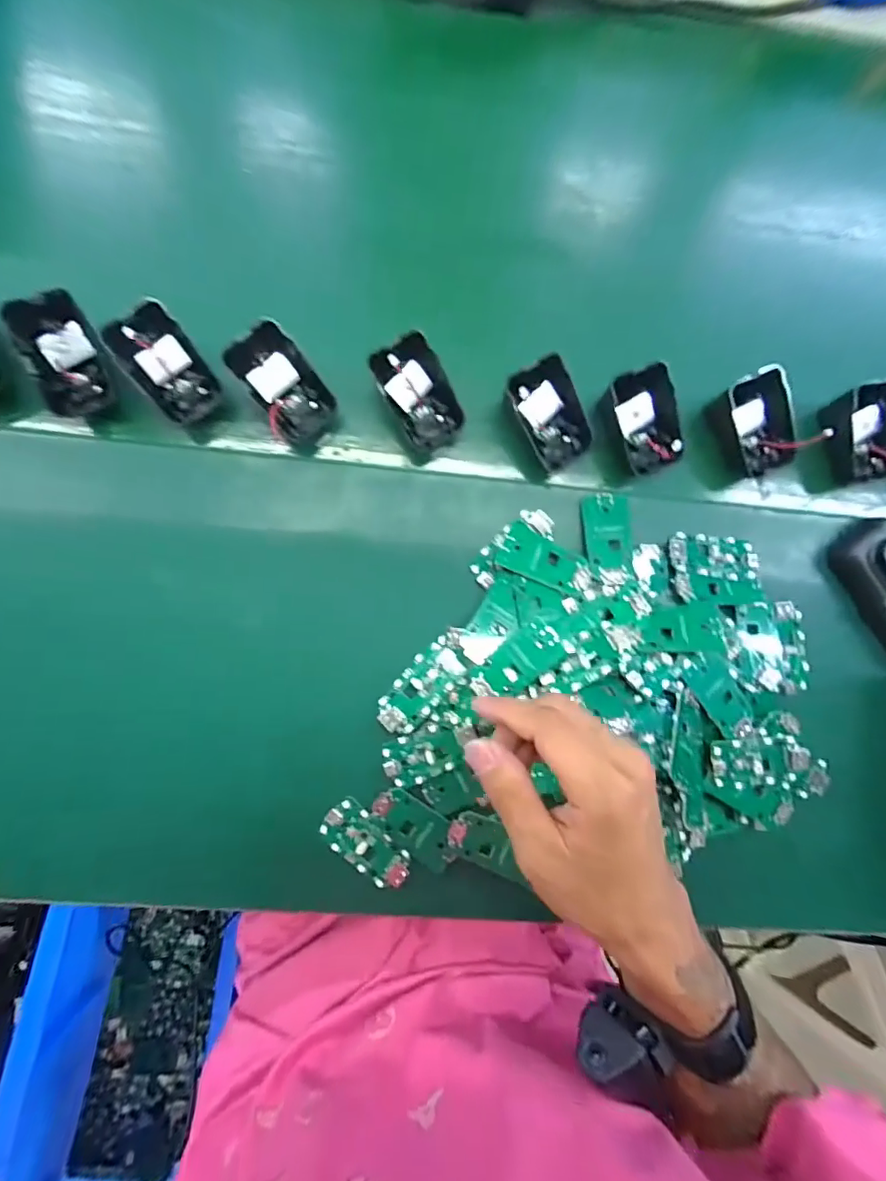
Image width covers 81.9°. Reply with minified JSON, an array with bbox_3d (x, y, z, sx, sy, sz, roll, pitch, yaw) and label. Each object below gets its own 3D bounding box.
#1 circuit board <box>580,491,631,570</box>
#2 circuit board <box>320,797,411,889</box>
[{"bbox_3d":[0.113,-0.040,0.352,0.030,0.011,0.052,-3,85,-4],"label":"circuit board"},{"bbox_3d":[-0.050,0.167,0.334,0.064,0.004,0.030,42,83,1],"label":"circuit board"}]

